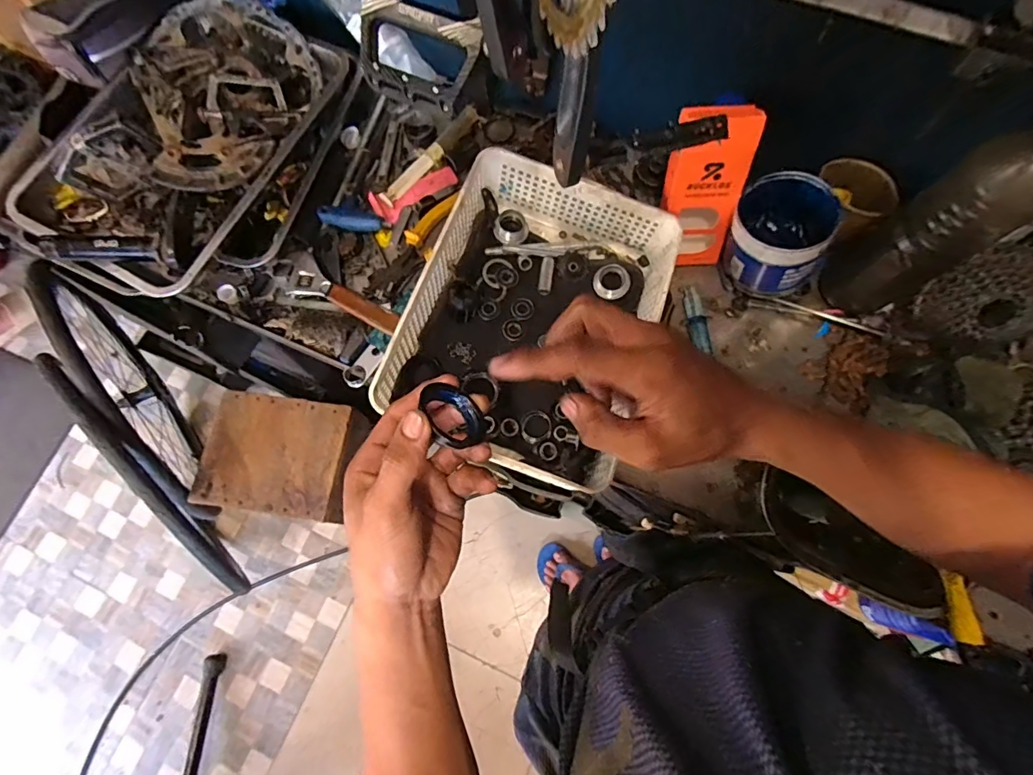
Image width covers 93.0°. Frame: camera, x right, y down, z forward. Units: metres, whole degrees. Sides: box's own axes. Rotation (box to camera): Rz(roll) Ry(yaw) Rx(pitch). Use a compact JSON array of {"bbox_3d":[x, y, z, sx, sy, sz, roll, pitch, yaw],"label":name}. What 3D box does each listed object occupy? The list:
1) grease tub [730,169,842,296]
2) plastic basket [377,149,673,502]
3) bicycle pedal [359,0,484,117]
[{"bbox_3d":[0.301,-0.172,0.572,0.113,0.115,0.115,-1,75,4],"label":"grease tub"},{"bbox_3d":[0.025,-0.083,0.548,0.247,0.115,0.313,19,77,9],"label":"plastic basket"},{"bbox_3d":[-0.061,-0.251,0.331,0.092,0.016,0.104,28,112,11],"label":"bicycle pedal"}]

